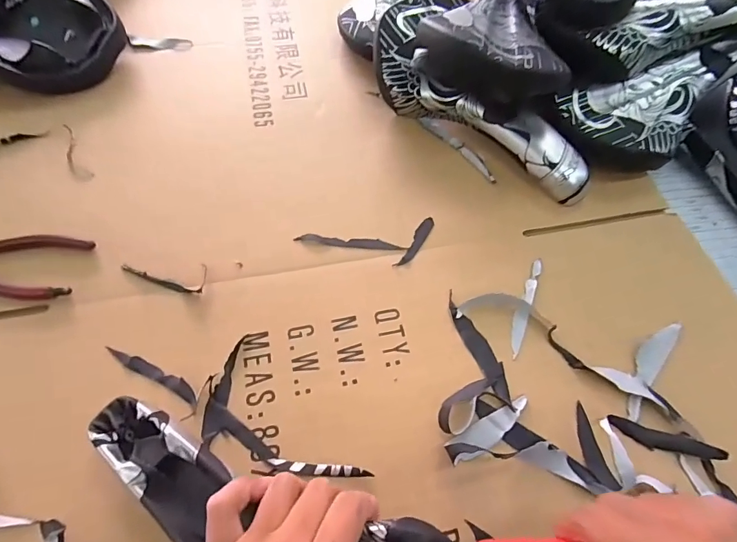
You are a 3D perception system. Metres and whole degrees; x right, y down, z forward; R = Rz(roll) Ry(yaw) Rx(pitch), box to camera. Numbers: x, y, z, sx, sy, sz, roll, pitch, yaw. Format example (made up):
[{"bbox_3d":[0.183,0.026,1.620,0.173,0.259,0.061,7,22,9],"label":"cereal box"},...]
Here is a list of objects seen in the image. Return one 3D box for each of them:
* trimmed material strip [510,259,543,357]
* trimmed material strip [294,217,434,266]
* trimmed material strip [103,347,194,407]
[{"bbox_3d":[0.126,0.026,0.335,0.011,0.004,0.092,22,62,9],"label":"trimmed material strip"},{"bbox_3d":[0.002,-0.021,0.359,0.119,0.004,0.042,-8,61,-8],"label":"trimmed material strip"},{"bbox_3d":[-0.153,0.072,0.297,0.078,0.004,0.011,25,62,11],"label":"trimmed material strip"}]

